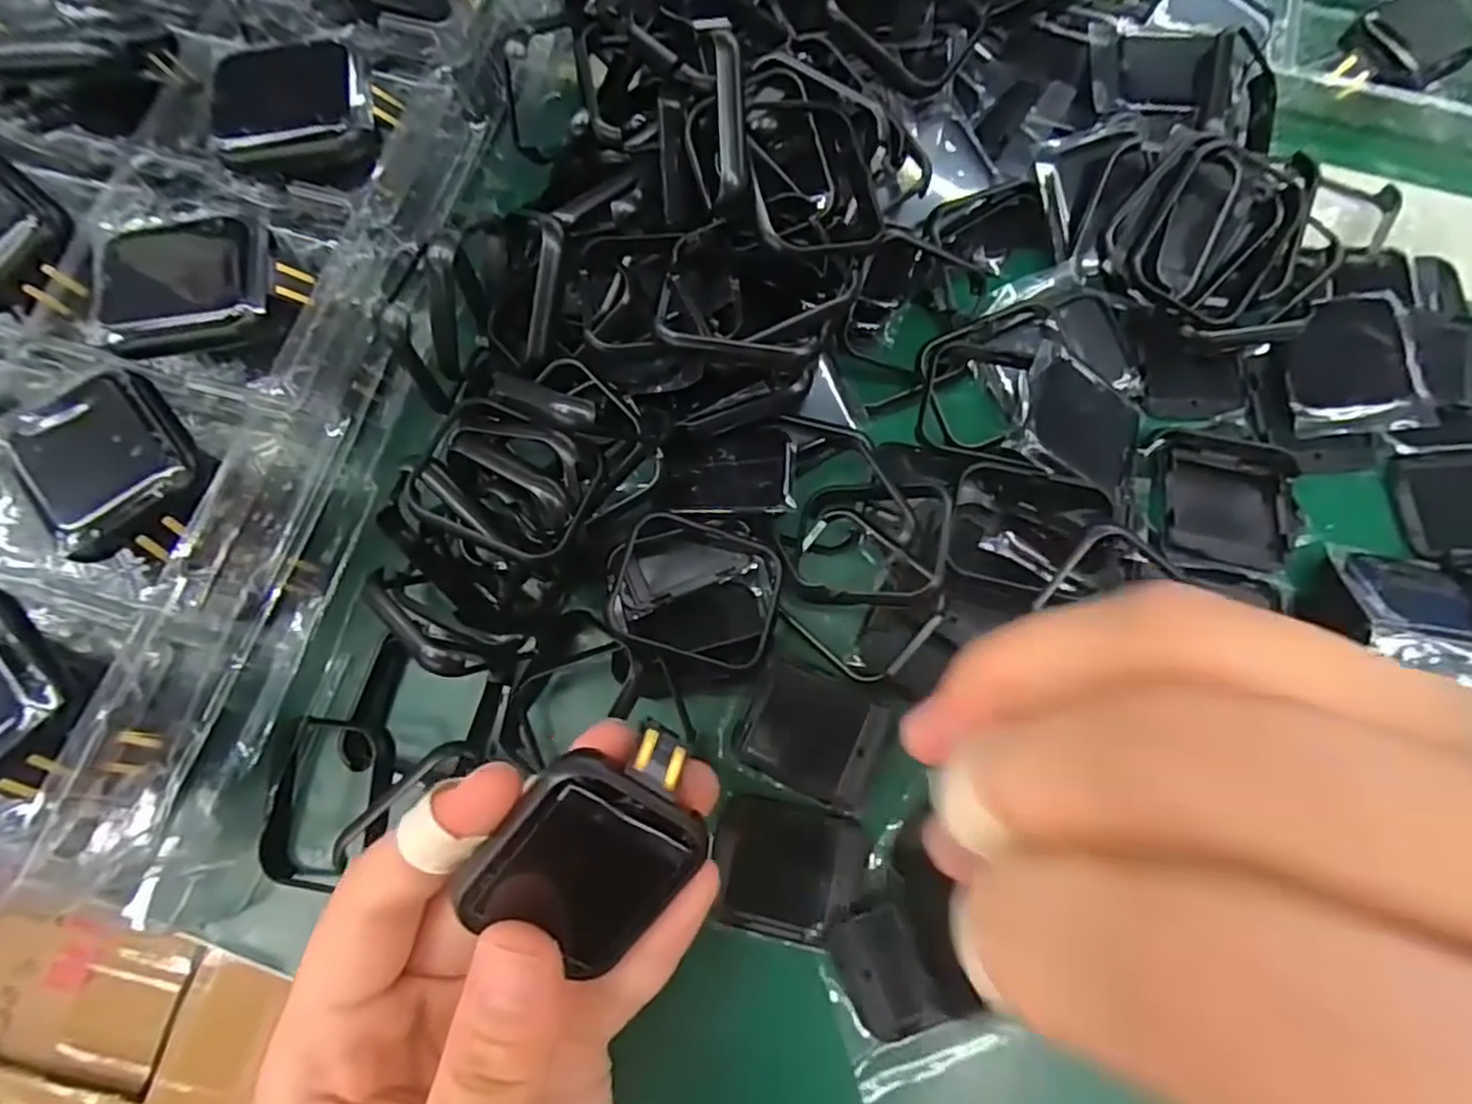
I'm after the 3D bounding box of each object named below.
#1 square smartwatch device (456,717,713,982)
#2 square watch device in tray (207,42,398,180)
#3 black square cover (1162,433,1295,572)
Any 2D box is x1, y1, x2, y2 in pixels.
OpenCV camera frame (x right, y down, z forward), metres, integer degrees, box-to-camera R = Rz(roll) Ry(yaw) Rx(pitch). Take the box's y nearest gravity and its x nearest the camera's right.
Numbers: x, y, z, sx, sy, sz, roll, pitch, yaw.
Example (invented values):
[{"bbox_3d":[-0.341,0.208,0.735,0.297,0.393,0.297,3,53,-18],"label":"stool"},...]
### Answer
[{"bbox_3d":[-0.027,0.057,0.141,0.036,0.014,0.045,29,105,-14],"label":"square smartwatch device"},{"bbox_3d":[-0.119,-0.120,0.197,0.045,0.014,0.030,-6,75,0],"label":"square watch device in tray"},{"bbox_3d":[0.144,-0.014,0.206,0.039,0.011,0.042,13,76,5],"label":"black square cover"}]

